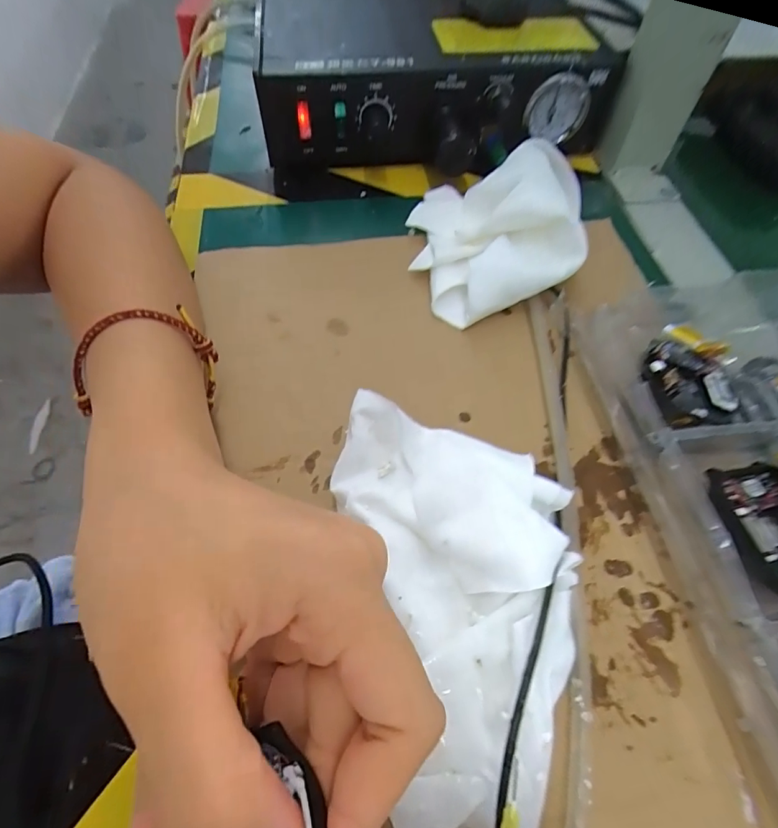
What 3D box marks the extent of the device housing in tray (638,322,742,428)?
[{"bbox_3d":[0.132,-0.018,0.200,0.039,0.017,0.054,7,59,4],"label":"device housing in tray"}]

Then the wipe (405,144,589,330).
[{"bbox_3d":[0.062,-0.112,0.265,0.098,0.043,0.134,9,59,5],"label":"wipe"}]

